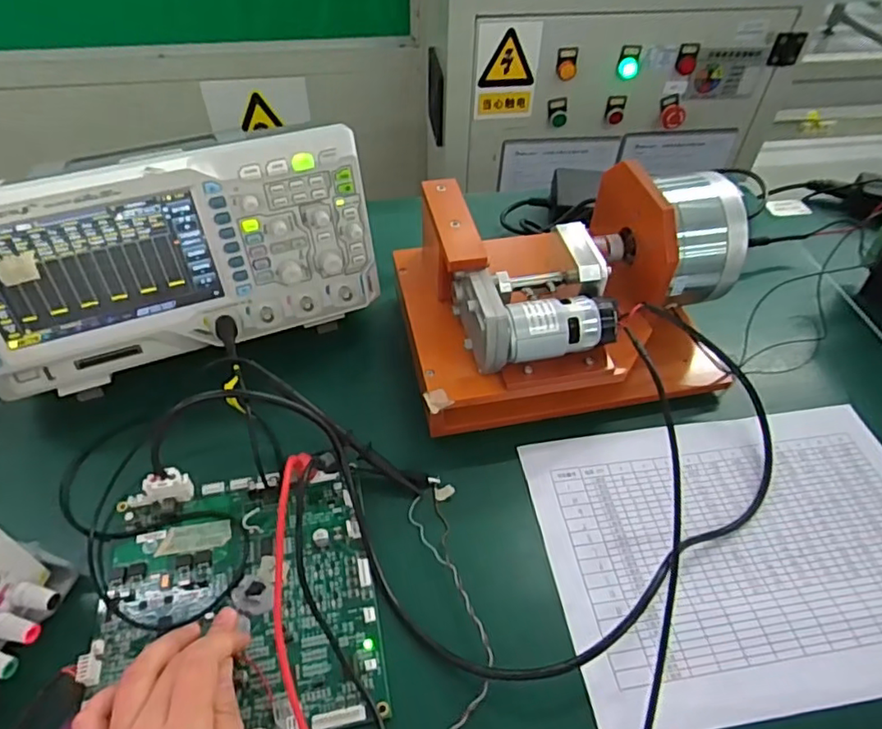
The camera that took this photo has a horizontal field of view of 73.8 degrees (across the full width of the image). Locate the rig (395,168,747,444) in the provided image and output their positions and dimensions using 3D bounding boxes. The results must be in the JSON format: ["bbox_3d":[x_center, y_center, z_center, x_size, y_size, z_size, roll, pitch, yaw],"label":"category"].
[{"bbox_3d":[0.109,-0.061,0.500,0.272,0.137,0.193,-7,50,-8],"label":"rig"}]

